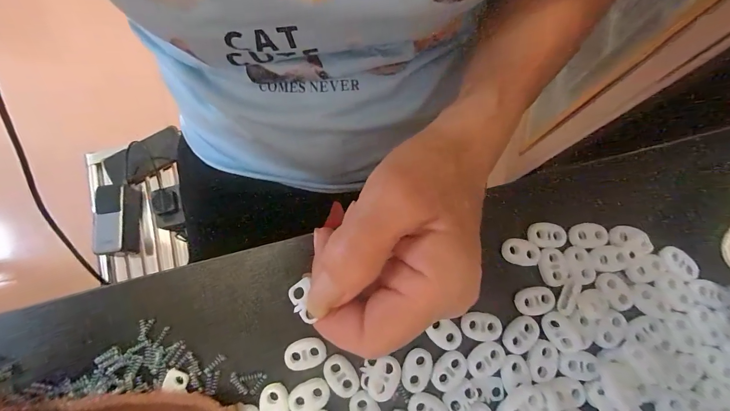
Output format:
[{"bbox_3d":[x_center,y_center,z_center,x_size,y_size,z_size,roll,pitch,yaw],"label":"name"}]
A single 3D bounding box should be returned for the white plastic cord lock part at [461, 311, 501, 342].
[{"bbox_3d":[0.066,0.068,0.174,0.022,0.004,0.015,8,77,0],"label":"white plastic cord lock part"}]

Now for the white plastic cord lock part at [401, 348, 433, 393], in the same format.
[{"bbox_3d":[0.029,0.090,0.169,0.015,0.004,0.022,13,75,3],"label":"white plastic cord lock part"}]

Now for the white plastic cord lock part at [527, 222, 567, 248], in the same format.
[{"bbox_3d":[0.110,0.018,0.185,0.021,0.006,0.014,6,77,0],"label":"white plastic cord lock part"}]

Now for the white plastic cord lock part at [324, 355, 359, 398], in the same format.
[{"bbox_3d":[-0.013,0.093,0.169,0.015,0.004,0.022,-35,78,-9],"label":"white plastic cord lock part"}]

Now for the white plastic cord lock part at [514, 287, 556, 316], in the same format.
[{"bbox_3d":[0.098,0.055,0.180,0.020,0.005,0.015,-1,77,-2],"label":"white plastic cord lock part"}]

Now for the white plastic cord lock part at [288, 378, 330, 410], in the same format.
[{"bbox_3d":[-0.030,0.103,0.167,0.022,0.004,0.016,-23,79,-7],"label":"white plastic cord lock part"}]

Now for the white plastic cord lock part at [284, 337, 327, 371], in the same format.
[{"bbox_3d":[-0.033,0.081,0.171,0.023,0.004,0.015,-13,75,-4],"label":"white plastic cord lock part"}]

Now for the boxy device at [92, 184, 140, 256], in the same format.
[{"bbox_3d":[-0.475,0.026,0.602,0.057,0.054,0.134,-12,78,-4],"label":"boxy device"}]

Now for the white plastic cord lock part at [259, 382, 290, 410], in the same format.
[{"bbox_3d":[-0.048,0.107,0.166,0.015,0.004,0.022,-14,78,-5],"label":"white plastic cord lock part"}]

